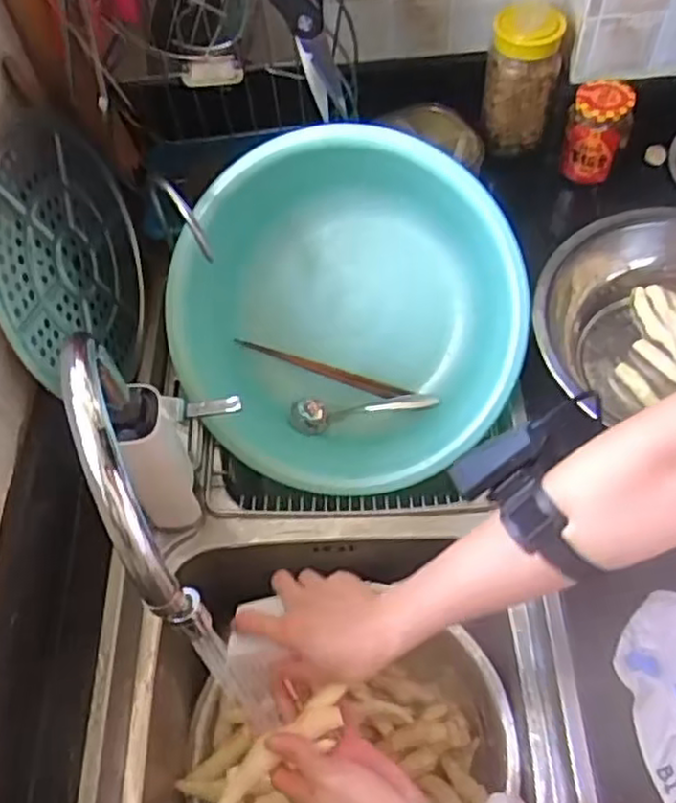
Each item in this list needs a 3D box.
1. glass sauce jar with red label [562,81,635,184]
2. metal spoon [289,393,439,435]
[{"bbox_3d":[0.318,-0.332,0.883,0.068,0.117,0.064,-2,59,3],"label":"glass sauce jar with red label"},{"bbox_3d":[0.030,0.008,0.873,0.176,0.028,0.037,-8,59,0],"label":"metal spoon"}]

